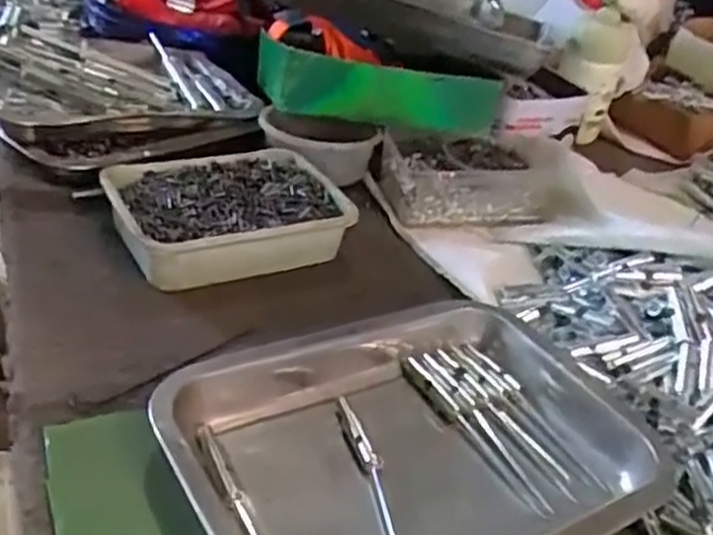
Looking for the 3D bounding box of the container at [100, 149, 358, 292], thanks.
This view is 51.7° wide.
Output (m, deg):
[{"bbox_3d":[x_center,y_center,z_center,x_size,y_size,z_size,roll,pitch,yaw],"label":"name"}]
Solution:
[{"bbox_3d":[-0.100,-0.049,0.588,0.178,0.047,0.122,-12,40,-29],"label":"container"}]

